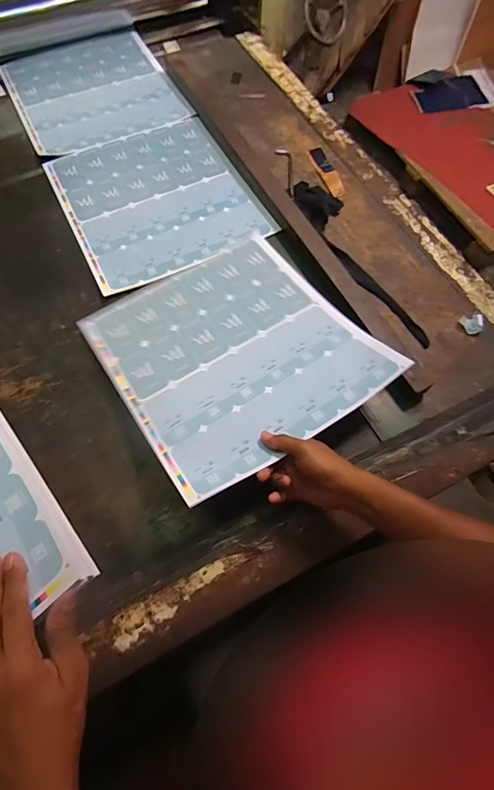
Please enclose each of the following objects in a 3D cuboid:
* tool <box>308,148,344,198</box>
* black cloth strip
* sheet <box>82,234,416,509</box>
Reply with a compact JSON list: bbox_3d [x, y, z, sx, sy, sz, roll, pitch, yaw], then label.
[{"bbox_3d":[0.172,-0.485,0.854,0.036,0.014,0.160,-15,68,-7],"label":"tool"},{"bbox_3d":[0.200,-0.262,0.749,0.083,0.028,0.422,-22,69,-9],"label":"black cloth strip"},{"bbox_3d":[-0.023,-0.080,0.612,0.354,0.081,0.378,-32,71,-13],"label":"sheet"}]

